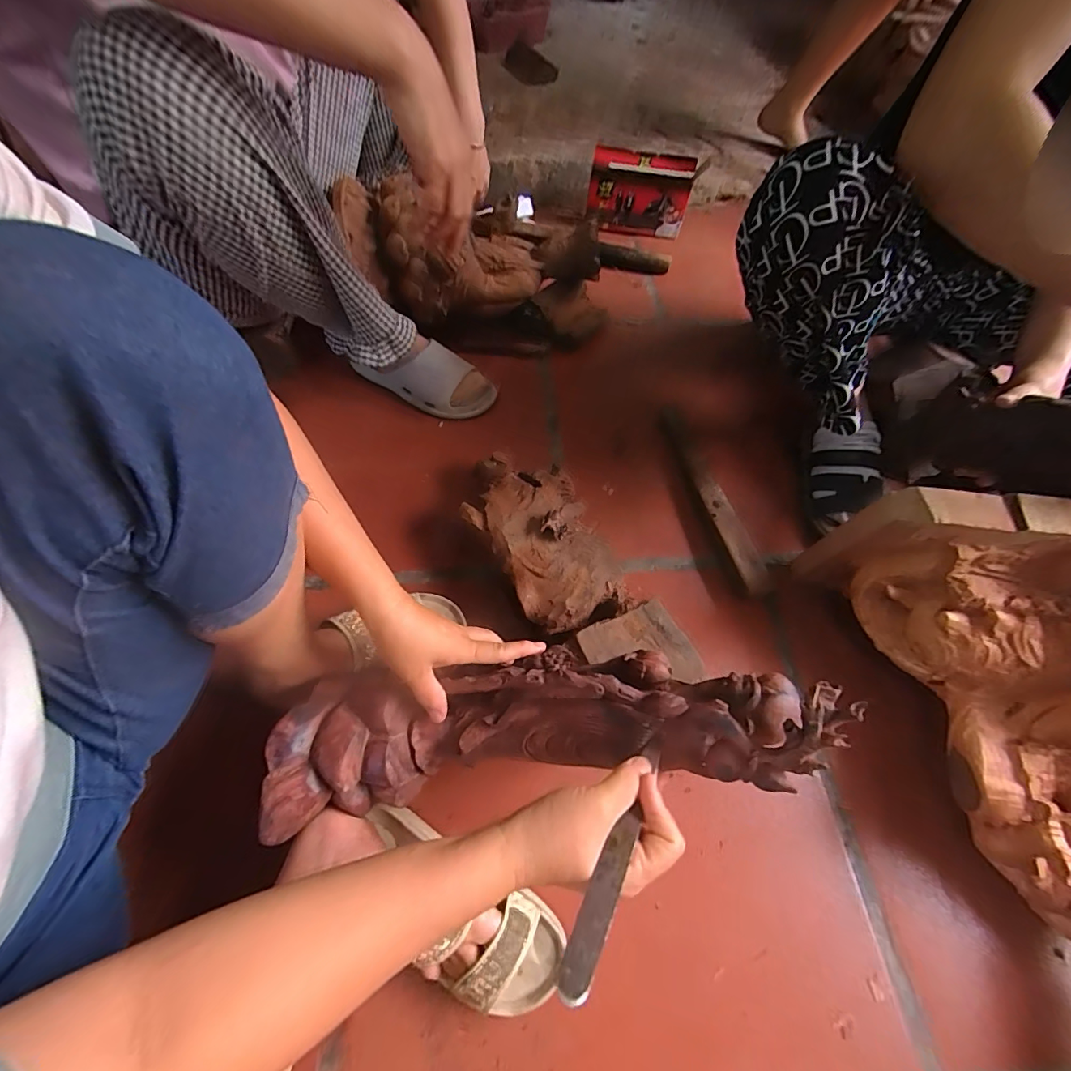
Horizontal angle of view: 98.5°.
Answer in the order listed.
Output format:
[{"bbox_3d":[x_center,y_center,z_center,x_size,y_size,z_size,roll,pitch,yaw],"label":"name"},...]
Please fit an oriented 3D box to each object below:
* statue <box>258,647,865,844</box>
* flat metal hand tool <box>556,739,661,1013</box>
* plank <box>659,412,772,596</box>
[{"bbox_3d":[0.001,0.156,0.373,0.418,0.079,0.113,-8,59,9],"label":"statue"},{"bbox_3d":[0.056,0.199,0.300,0.017,0.008,0.169,24,35,18],"label":"flat metal hand tool"},{"bbox_3d":[0.256,-0.058,0.682,0.038,0.032,0.315,-12,61,-8],"label":"plank"}]

